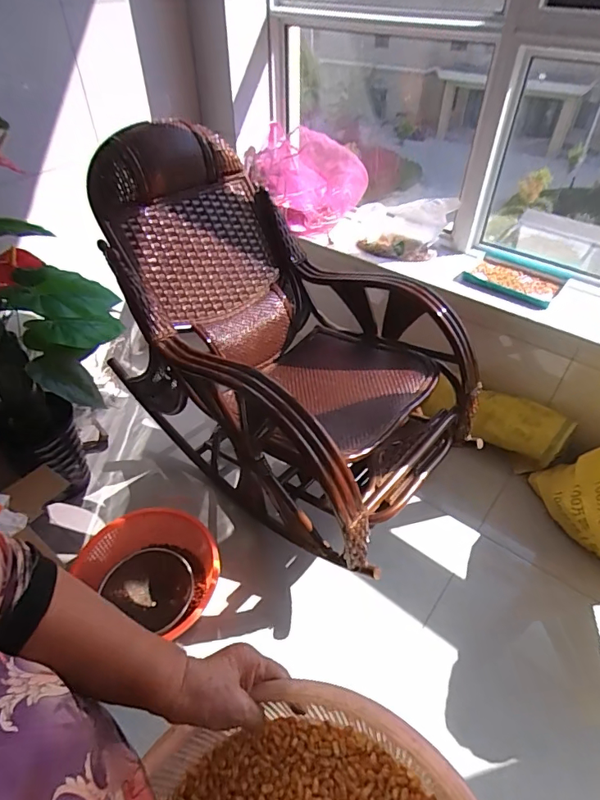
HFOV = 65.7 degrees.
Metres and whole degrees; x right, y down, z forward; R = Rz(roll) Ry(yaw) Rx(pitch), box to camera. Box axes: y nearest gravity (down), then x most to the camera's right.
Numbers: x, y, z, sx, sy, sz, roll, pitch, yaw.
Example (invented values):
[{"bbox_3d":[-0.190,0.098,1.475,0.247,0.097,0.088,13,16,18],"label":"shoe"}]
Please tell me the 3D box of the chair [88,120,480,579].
[{"bbox_3d":[0.005,-0.140,1.281,0.852,0.923,0.602,29,47,27],"label":"chair"}]

